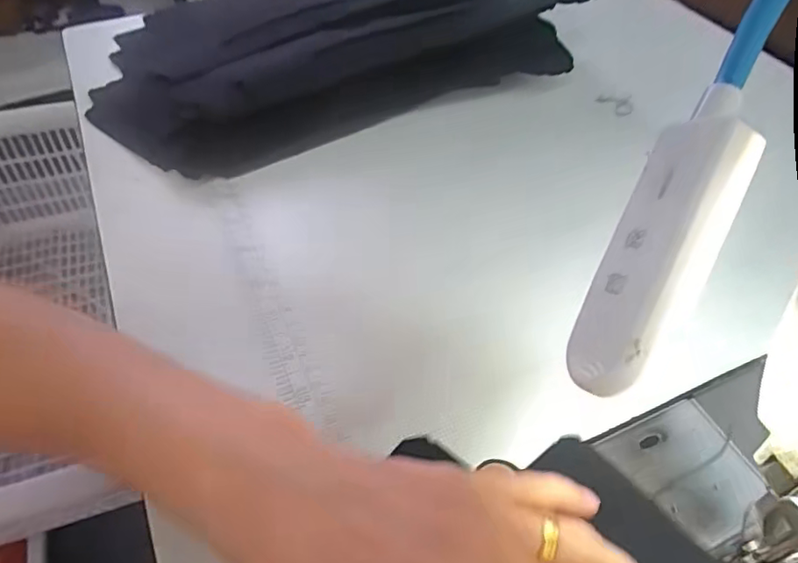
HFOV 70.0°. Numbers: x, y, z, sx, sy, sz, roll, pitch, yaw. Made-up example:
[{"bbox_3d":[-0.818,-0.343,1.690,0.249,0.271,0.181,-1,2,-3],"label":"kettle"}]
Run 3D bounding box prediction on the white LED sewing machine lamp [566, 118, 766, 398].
[{"bbox_3d":[0.066,-0.007,0.147,0.024,0.012,0.075,26,89,20],"label":"white LED sewing machine lamp"}]

